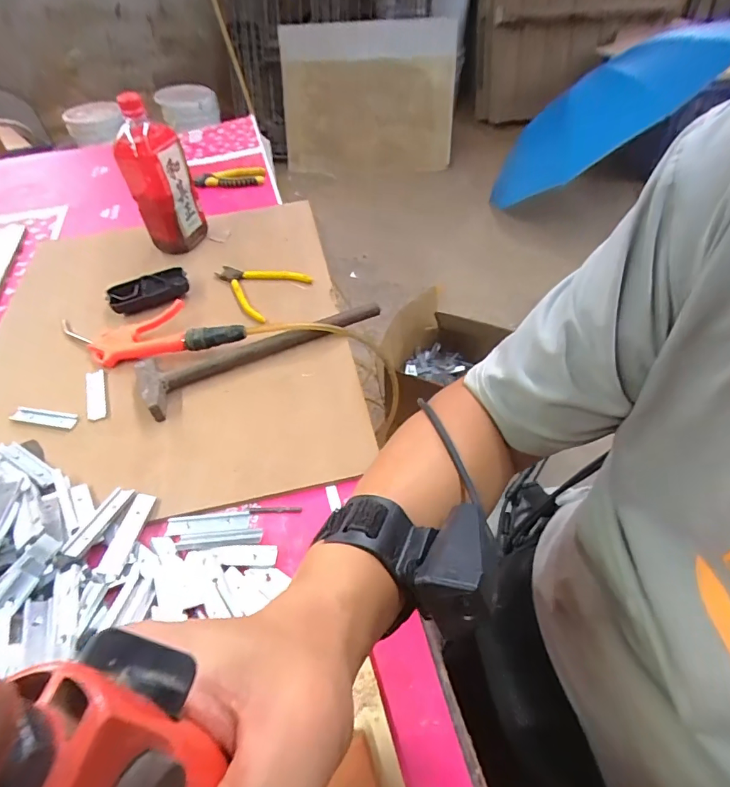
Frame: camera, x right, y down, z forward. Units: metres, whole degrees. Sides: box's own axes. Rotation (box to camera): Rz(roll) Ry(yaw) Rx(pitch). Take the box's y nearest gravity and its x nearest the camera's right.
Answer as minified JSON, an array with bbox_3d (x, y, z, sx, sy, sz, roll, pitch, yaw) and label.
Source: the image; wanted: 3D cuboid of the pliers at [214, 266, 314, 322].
[{"bbox_3d":[-0.162,-0.168,0.673,0.129,0.019,0.107,32,56,27],"label":"pliers"}]

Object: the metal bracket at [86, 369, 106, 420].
[{"bbox_3d":[-0.324,0.001,0.541,0.021,0.011,0.078,-18,50,-13],"label":"metal bracket"}]

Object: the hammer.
[{"bbox_3d":[-0.133,-0.062,0.579,0.305,0.048,0.077,-26,52,-20],"label":"hammer"}]

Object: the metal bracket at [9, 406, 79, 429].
[{"bbox_3d":[-0.373,0.027,0.523,0.076,0.006,0.020,5,48,6],"label":"metal bracket"}]

